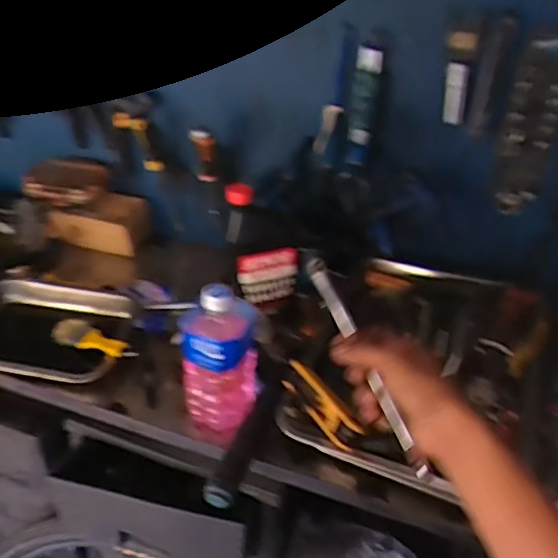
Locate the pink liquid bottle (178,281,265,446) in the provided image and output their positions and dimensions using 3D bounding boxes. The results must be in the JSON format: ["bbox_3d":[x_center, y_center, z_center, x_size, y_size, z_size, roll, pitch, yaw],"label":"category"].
[{"bbox_3d":[-0.075,0.105,0.729,0.086,0.215,0.087,11,38,9],"label":"pink liquid bottle"}]

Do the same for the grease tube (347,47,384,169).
[{"bbox_3d":[0.125,-0.256,0.845,0.039,0.165,0.021,9,38,7],"label":"grease tube"}]

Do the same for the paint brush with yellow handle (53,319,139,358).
[{"bbox_3d":[-0.277,0.091,0.844,0.175,0.015,0.048,13,35,34],"label":"paint brush with yellow handle"}]

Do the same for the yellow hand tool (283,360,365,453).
[{"bbox_3d":[0.050,0.150,0.677,0.031,0.030,0.126,-20,43,-30],"label":"yellow hand tool"}]

